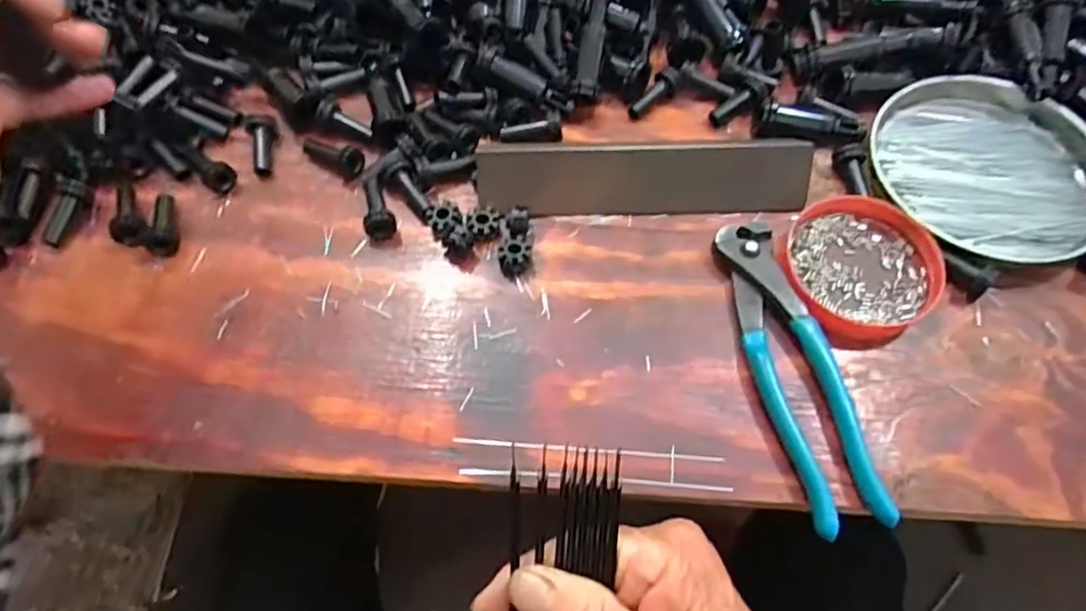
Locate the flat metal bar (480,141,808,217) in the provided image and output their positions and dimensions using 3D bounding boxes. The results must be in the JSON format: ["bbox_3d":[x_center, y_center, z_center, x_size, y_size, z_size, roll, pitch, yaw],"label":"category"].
[{"bbox_3d":[0.059,-0.076,0.377,0.190,0.014,0.042,-1,95,-2],"label":"flat metal bar"}]

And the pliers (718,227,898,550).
[{"bbox_3d":[0.126,0.028,0.323,0.040,0.019,0.163,-11,60,-4],"label":"pliers"}]

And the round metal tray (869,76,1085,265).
[{"bbox_3d":[0.270,-0.086,0.386,0.132,0.021,0.128,-1,60,1],"label":"round metal tray"}]

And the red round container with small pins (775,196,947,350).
[{"bbox_3d":[0.175,-0.022,0.352,0.082,0.015,0.080,0,67,-1],"label":"red round container with small pins"}]

